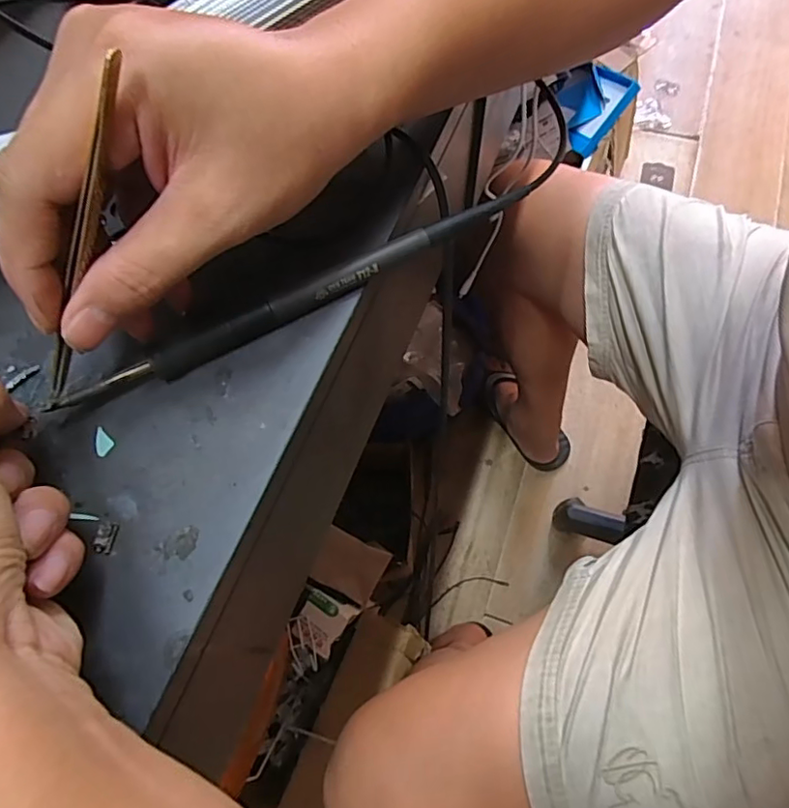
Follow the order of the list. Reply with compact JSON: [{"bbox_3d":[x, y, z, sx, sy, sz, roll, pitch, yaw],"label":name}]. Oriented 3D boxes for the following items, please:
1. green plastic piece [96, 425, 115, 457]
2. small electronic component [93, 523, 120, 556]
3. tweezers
[{"bbox_3d":[-0.122,0.015,0.230,0.008,0.004,0.012,-41,70,-15],"label":"green plastic piece"},{"bbox_3d":[-0.111,0.051,0.213,0.007,0.004,0.012,0,66,3],"label":"small electronic component"},{"bbox_3d":[-0.105,-0.051,0.188,0.004,0.119,0.008,46,33,20],"label":"tweezers"}]

